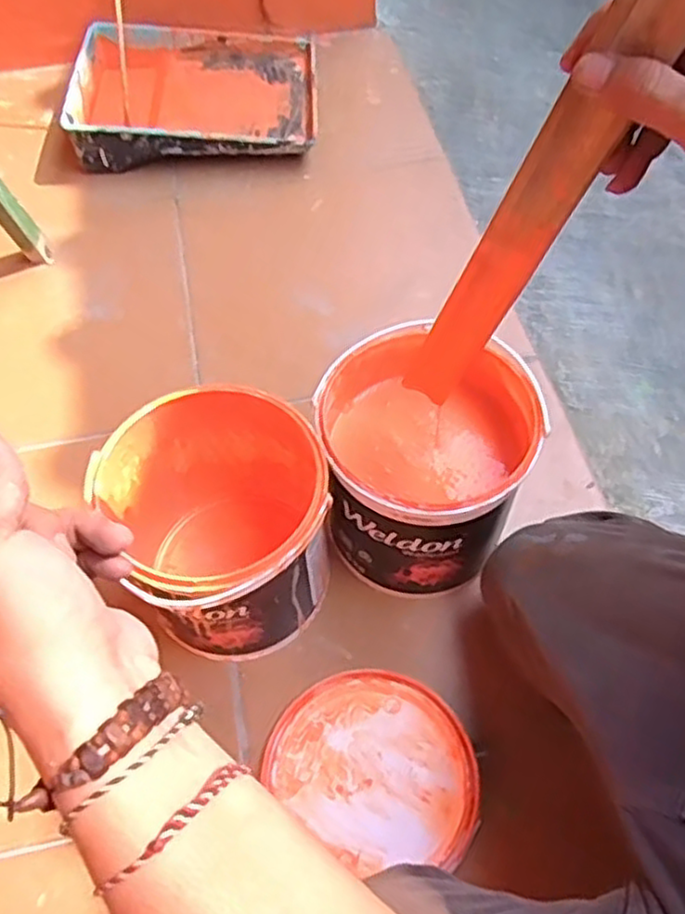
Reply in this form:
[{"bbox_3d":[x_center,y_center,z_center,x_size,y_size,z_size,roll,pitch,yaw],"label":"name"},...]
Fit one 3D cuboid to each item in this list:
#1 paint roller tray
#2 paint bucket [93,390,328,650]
[{"bbox_3d":[-0.218,-0.544,1.072,0.348,0.079,0.281,-3,57,1],"label":"paint roller tray"},{"bbox_3d":[-0.096,0.067,0.629,0.170,0.191,0.186,-2,57,3],"label":"paint bucket"}]

